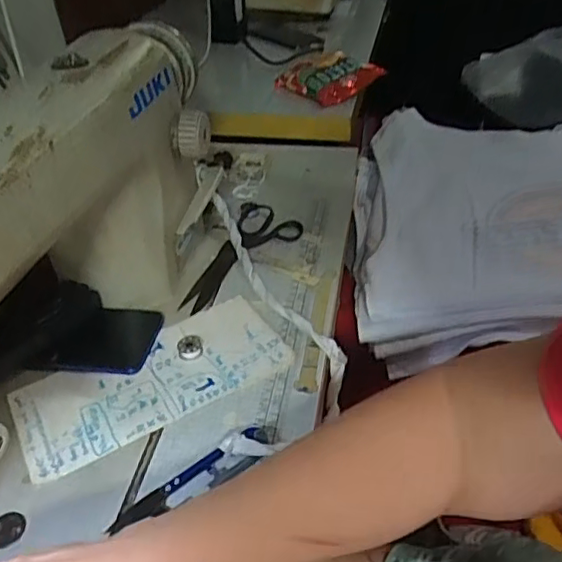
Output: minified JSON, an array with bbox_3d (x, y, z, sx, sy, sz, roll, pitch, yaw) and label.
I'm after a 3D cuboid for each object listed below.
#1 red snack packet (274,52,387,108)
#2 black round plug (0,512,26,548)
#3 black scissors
[{"bbox_3d":[0.073,-0.322,0.927,0.129,0.045,0.120,28,48,33],"label":"red snack packet"},{"bbox_3d":[-0.180,0.162,0.385,0.024,0.004,0.022,-2,38,2],"label":"black round plug"},{"bbox_3d":[-0.032,-0.029,0.608,0.079,0.014,0.187,9,40,15],"label":"black scissors"}]

